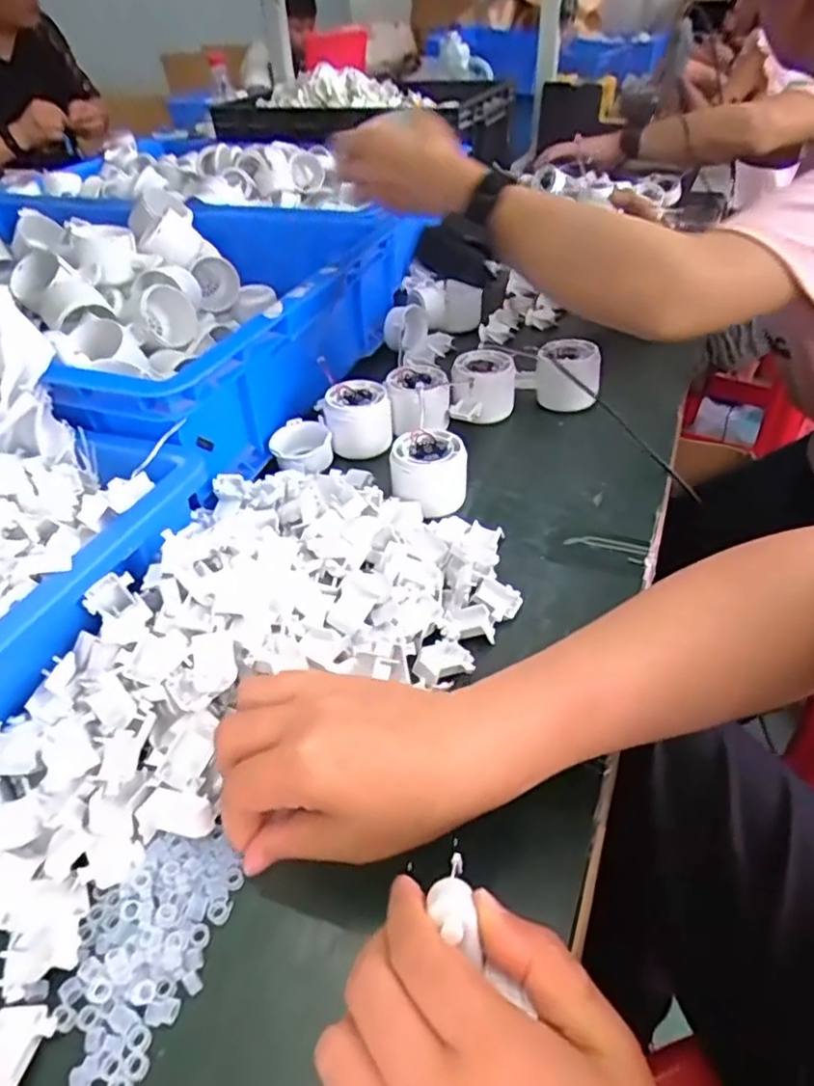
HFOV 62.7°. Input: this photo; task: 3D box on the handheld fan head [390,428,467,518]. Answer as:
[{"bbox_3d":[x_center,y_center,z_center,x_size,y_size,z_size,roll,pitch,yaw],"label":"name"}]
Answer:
[{"bbox_3d":[0.018,-0.055,0.528,0.058,0.050,0.054,1,40,4],"label":"handheld fan head"}]

